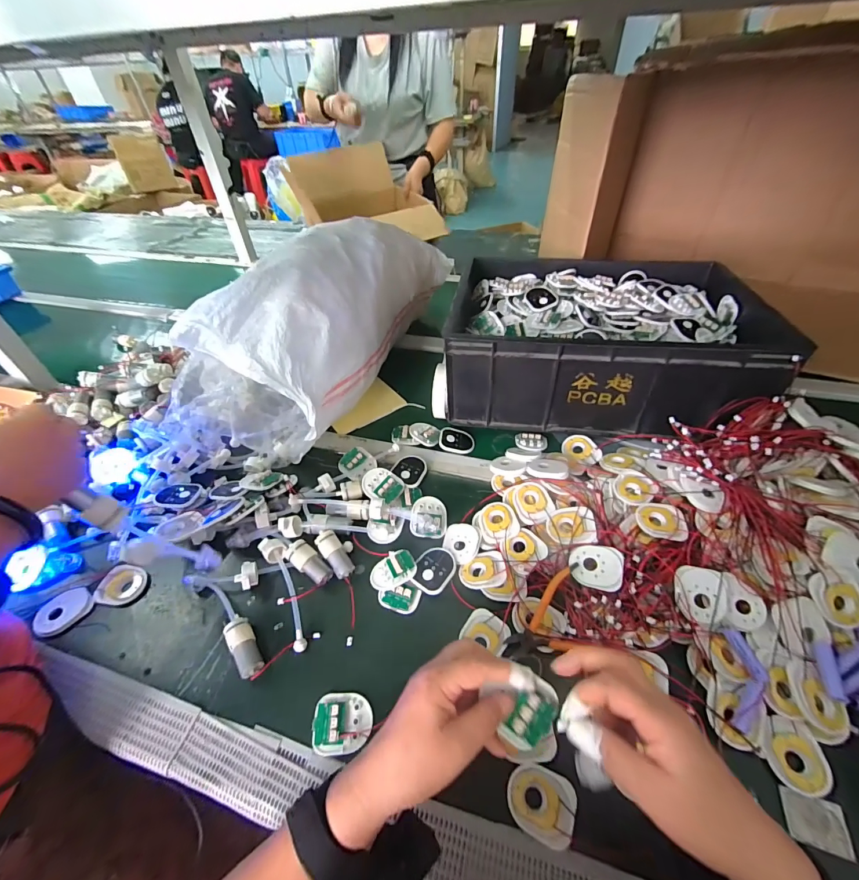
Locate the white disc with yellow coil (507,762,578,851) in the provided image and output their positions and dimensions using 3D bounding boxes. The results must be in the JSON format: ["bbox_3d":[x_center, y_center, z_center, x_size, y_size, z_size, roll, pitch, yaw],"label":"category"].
[{"bbox_3d":[0.101,0.327,0.348,0.059,0.007,0.049,16,49,18],"label":"white disc with yellow coil"}]

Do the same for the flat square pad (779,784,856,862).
[{"bbox_3d":[0.338,0.334,0.337,0.045,0.007,0.036,8,55,17],"label":"flat square pad"}]

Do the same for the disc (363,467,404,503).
[{"bbox_3d":[-0.070,0.065,0.564,0.052,0.017,0.060,-32,53,-25],"label":"disc"}]

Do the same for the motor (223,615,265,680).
[{"bbox_3d":[-0.210,0.234,0.438,0.027,0.023,0.064,-30,52,-24],"label":"motor"}]

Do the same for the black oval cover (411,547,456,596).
[{"bbox_3d":[0.006,0.162,0.483,0.047,0.007,0.058,30,54,27],"label":"black oval cover"}]

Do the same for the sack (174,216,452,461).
[{"bbox_3d":[-0.192,-0.249,0.731,0.265,0.204,0.587,16,49,17],"label":"sack"}]

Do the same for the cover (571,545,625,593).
[{"bbox_3d":[0.196,0.149,0.453,0.057,0.009,0.048,3,71,25],"label":"cover"}]

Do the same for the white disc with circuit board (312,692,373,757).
[{"bbox_3d":[-0.088,0.287,0.393,0.057,0.013,0.050,-5,46,-2],"label":"white disc with circuit board"}]

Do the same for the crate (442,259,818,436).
[{"bbox_3d":[0.285,-0.185,0.690,0.464,0.171,0.368,7,47,9],"label":"crate"}]

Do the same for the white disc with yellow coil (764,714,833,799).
[{"bbox_3d":[0.342,0.293,0.359,0.046,0.013,0.055,8,63,21],"label":"white disc with yellow coil"}]

